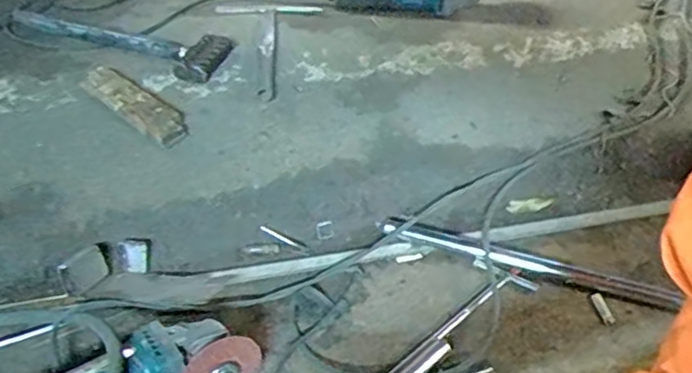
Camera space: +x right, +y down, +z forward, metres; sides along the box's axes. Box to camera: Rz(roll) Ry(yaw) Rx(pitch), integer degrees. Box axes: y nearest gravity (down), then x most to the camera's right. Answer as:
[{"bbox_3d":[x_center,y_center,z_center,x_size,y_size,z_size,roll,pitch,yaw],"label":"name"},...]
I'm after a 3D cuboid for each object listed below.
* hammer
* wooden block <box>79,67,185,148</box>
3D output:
[{"bbox_3d":[-0.324,-0.225,1.006,0.320,0.049,0.113,14,41,17],"label":"hammer"},{"bbox_3d":[-0.278,-0.111,0.897,0.058,0.019,0.190,-31,48,-33],"label":"wooden block"}]

